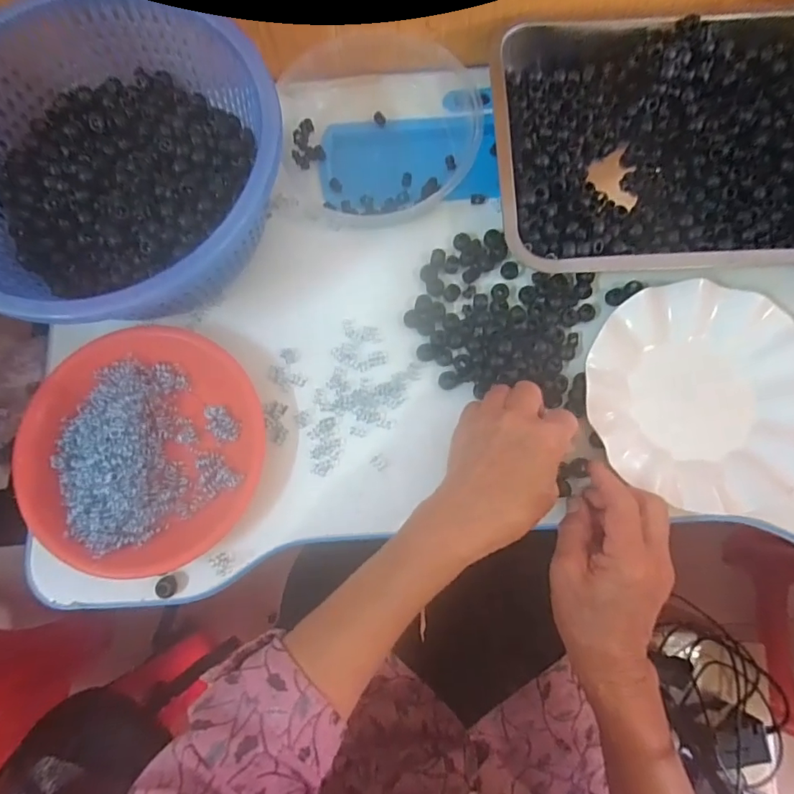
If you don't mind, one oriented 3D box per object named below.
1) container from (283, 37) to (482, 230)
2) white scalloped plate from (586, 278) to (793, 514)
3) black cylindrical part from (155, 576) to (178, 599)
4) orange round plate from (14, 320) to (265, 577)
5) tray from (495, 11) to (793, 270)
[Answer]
[{"bbox_3d":[-0.011,-0.245,0.438,0.178,0.043,0.172,-10,78,-1],"label":"container"},{"bbox_3d":[0.244,-0.002,0.389,0.175,0.021,0.175,0,79,1],"label":"white scalloped plate"},{"bbox_3d":[-0.180,0.148,0.379,0.014,0.009,0.016,-3,78,1],"label":"black cylindrical part"},{"bbox_3d":[-0.203,0.038,0.388,0.187,0.033,0.186,0,79,1],"label":"orange round plate"},{"bbox_3d":[0.238,-0.217,0.418,0.298,0.046,0.231,-1,78,1],"label":"tray"}]

